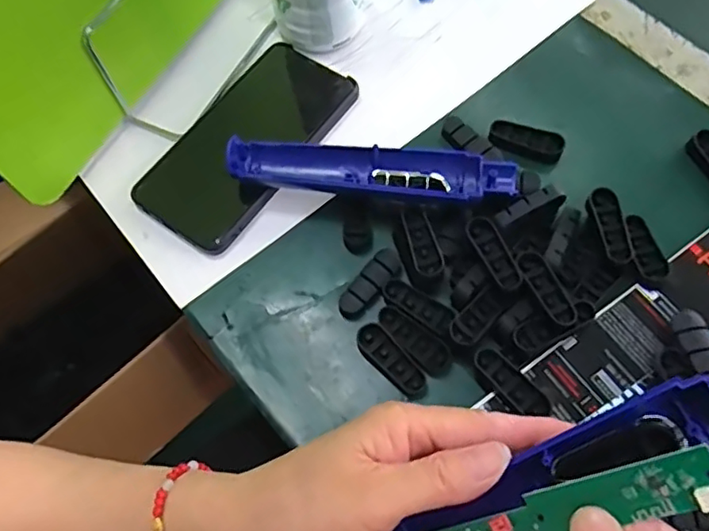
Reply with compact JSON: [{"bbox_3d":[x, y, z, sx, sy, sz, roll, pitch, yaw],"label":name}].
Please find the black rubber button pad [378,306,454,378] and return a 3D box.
[{"bbox_3d":[0.034,0.043,0.342,0.020,0.007,0.049,-41,70,-13],"label":"black rubber button pad"}]

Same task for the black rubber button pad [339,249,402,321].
[{"bbox_3d":[0.010,0.011,0.356,0.018,0.008,0.049,35,73,17],"label":"black rubber button pad"}]

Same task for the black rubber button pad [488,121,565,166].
[{"bbox_3d":[0.113,-0.081,0.390,0.048,0.014,0.017,19,69,11],"label":"black rubber button pad"}]

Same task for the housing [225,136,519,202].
[{"bbox_3d":[0.011,-0.058,0.365,0.172,0.024,0.036,5,67,6],"label":"housing"}]

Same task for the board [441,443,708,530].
[{"bbox_3d":[0.068,0.098,0.227,0.137,0.007,0.019,-33,61,32],"label":"board"}]

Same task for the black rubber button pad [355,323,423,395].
[{"bbox_3d":[0.020,0.053,0.338,0.017,0.006,0.046,-40,70,-13],"label":"black rubber button pad"}]

